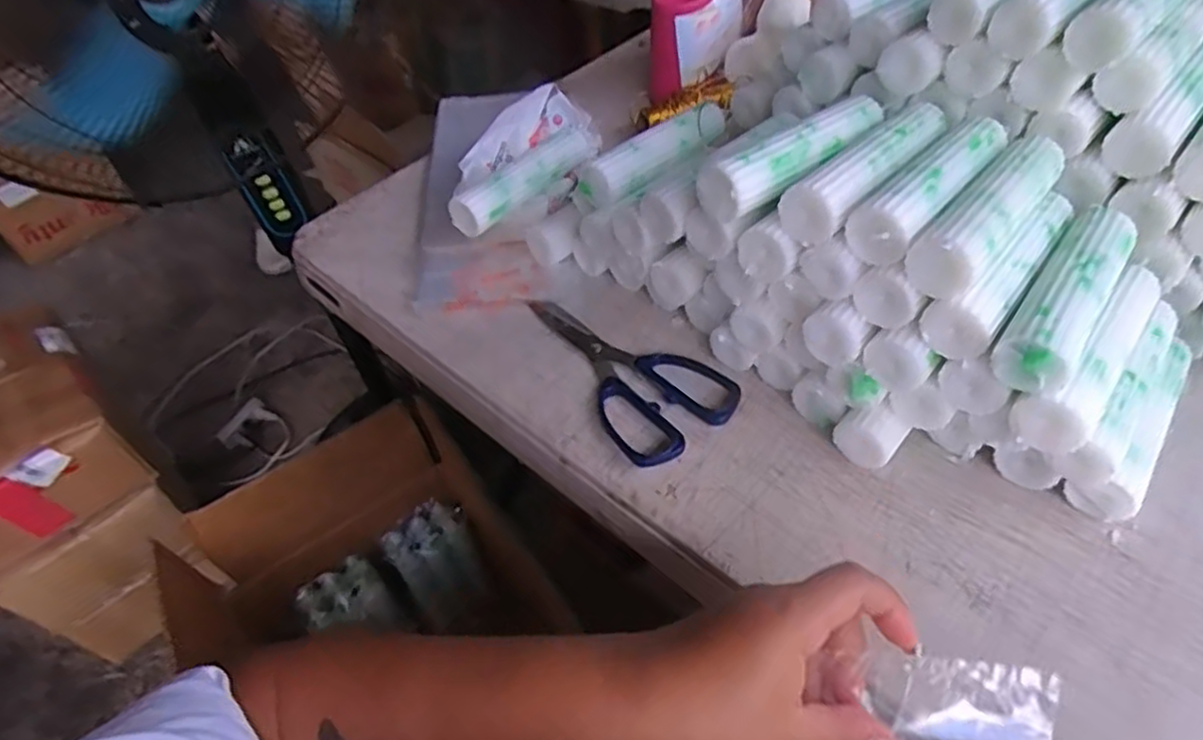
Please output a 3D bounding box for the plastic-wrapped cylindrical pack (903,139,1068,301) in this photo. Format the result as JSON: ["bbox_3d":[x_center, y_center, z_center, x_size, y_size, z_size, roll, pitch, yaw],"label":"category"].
[{"bbox_3d":[0.203,-0.086,0.368,0.032,0.026,0.131,31,59,30],"label":"plastic-wrapped cylindrical pack"}]

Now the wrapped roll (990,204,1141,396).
[{"bbox_3d":[0.240,-0.044,0.359,0.033,0.026,0.139,28,58,29],"label":"wrapped roll"}]

